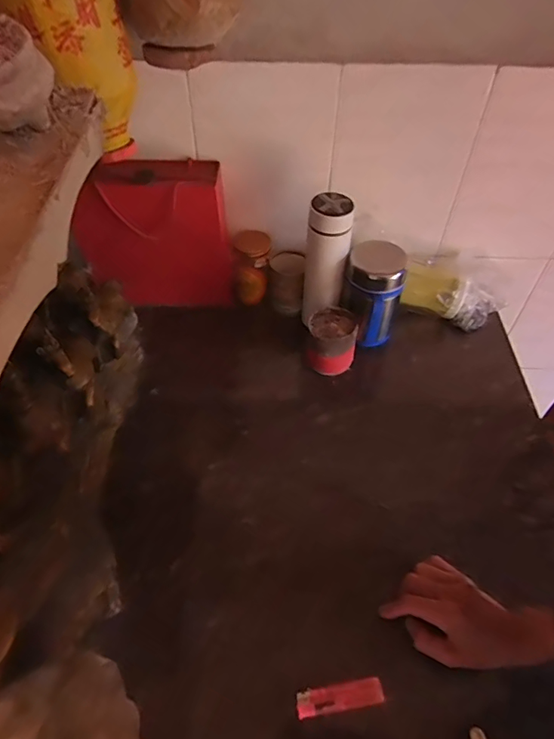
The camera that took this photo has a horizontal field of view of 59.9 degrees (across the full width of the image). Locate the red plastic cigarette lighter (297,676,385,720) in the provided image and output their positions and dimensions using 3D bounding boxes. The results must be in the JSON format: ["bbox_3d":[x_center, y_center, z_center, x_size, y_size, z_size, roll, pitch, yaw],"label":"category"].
[{"bbox_3d":[0.065,0.334,0.492,0.089,0.010,0.023,-7,51,-7],"label":"red plastic cigarette lighter"}]

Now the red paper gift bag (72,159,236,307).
[{"bbox_3d":[-0.189,-0.203,0.760,0.222,0.212,0.091,-3,51,-3],"label":"red paper gift bag"}]

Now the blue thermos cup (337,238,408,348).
[{"bbox_3d":[0.148,-0.111,0.763,0.086,0.168,0.073,18,53,13],"label":"blue thermos cup"}]

